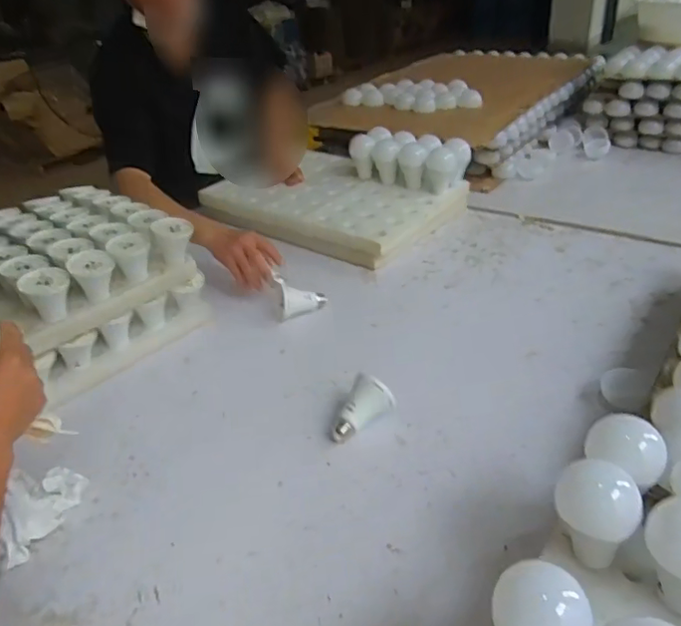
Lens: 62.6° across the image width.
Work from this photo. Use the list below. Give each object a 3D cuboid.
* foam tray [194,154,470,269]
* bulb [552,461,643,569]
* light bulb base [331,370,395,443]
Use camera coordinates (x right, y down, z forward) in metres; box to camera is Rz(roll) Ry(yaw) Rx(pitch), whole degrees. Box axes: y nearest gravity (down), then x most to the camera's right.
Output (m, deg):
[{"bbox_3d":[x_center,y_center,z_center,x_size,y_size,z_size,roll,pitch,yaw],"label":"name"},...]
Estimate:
[{"bbox_3d":[-0.029,-0.277,1.370,0.559,0.078,0.422,21,41,34],"label":"foam tray"},{"bbox_3d":[0.217,0.180,0.483,0.066,0.085,0.063,-3,35,2],"label":"bulb"},{"bbox_3d":[0.029,0.133,0.749,0.059,0.059,0.082,14,38,27],"label":"light bulb base"}]

